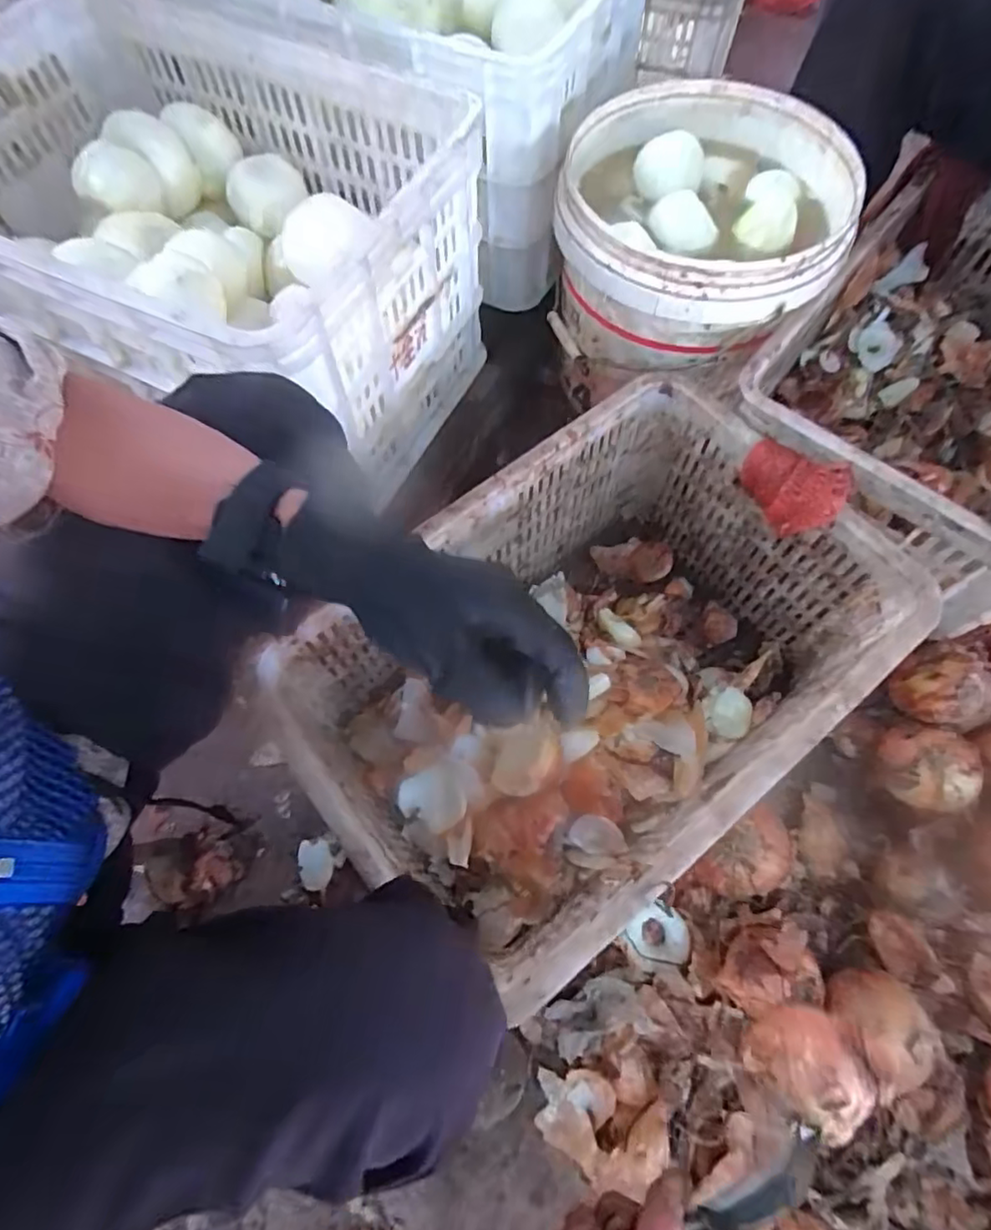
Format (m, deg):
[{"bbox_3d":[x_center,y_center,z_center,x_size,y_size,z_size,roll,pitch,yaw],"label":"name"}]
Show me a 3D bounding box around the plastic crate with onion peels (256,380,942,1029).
[{"bbox_3d":[0.094,0.058,0.634,0.514,0.267,0.355,-39,73,-15],"label":"plastic crate with onion peels"}]

